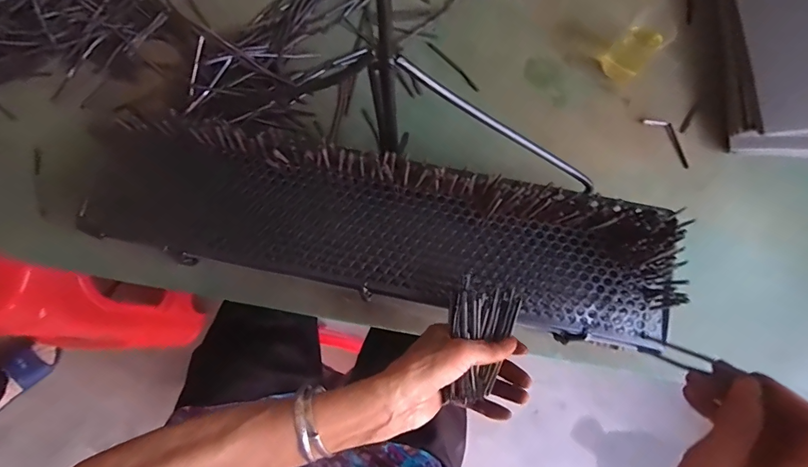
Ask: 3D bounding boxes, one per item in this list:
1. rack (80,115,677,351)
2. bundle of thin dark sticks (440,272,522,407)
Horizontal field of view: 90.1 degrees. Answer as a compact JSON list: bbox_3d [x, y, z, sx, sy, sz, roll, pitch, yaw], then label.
[{"bbox_3d":[-0.036,-0.010,0.419,0.601,0.071,0.144,10,78,5],"label":"rack"},{"bbox_3d":[0.067,0.101,0.375,0.065,0.035,0.112,18,79,4],"label":"bundle of thin dark sticks"}]

